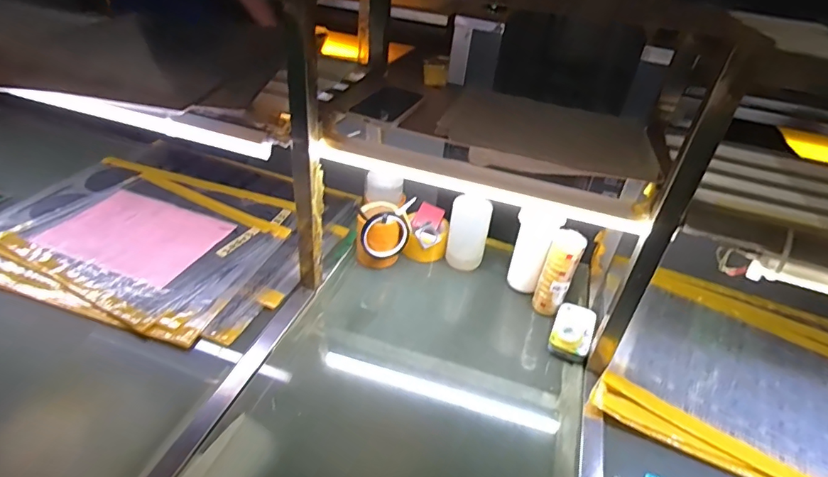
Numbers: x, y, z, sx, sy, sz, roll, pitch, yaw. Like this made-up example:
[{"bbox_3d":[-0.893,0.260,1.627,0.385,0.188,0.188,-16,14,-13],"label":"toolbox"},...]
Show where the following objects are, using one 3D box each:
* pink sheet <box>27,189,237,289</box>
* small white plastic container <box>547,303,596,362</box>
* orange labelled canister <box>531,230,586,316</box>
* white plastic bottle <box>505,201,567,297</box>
[{"bbox_3d":[-0.522,-0.011,0.920,0.280,0.011,0.221,19,36,9],"label":"pink sheet"},{"bbox_3d":[0.281,0.159,0.843,0.065,0.031,0.125,20,38,17],"label":"small white plastic container"},{"bbox_3d":[0.256,0.063,0.849,0.053,0.155,0.054,23,42,16],"label":"orange labelled canister"},{"bbox_3d":[0.210,0.032,0.884,0.066,0.147,0.062,16,41,9],"label":"white plastic bottle"}]

